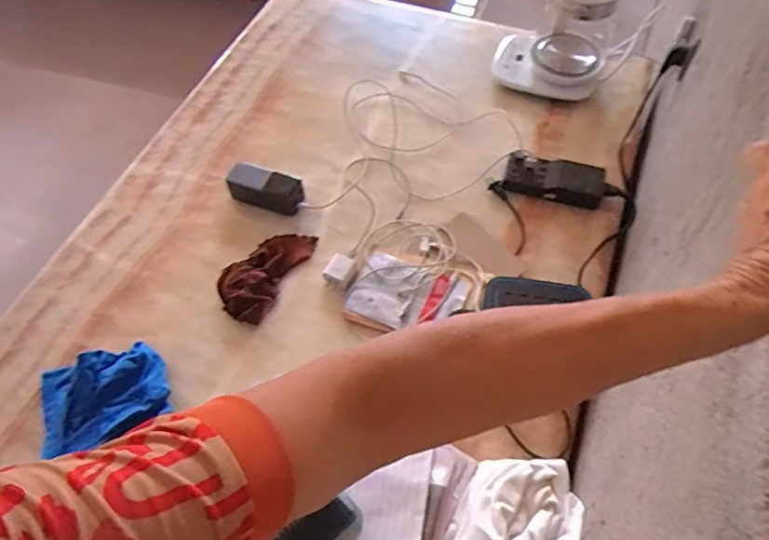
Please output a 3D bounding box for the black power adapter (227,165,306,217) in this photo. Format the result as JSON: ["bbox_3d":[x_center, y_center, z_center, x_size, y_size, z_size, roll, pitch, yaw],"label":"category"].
[{"bbox_3d":[-0.206,-0.143,0.990,0.132,0.054,0.055,16,60,12],"label":"black power adapter"}]

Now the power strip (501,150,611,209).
[{"bbox_3d":[0.297,-0.157,0.988,0.170,0.041,0.080,17,60,13],"label":"power strip"}]

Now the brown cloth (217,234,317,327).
[{"bbox_3d":[-0.195,-0.002,0.917,0.098,0.034,0.187,22,62,15],"label":"brown cloth"}]

